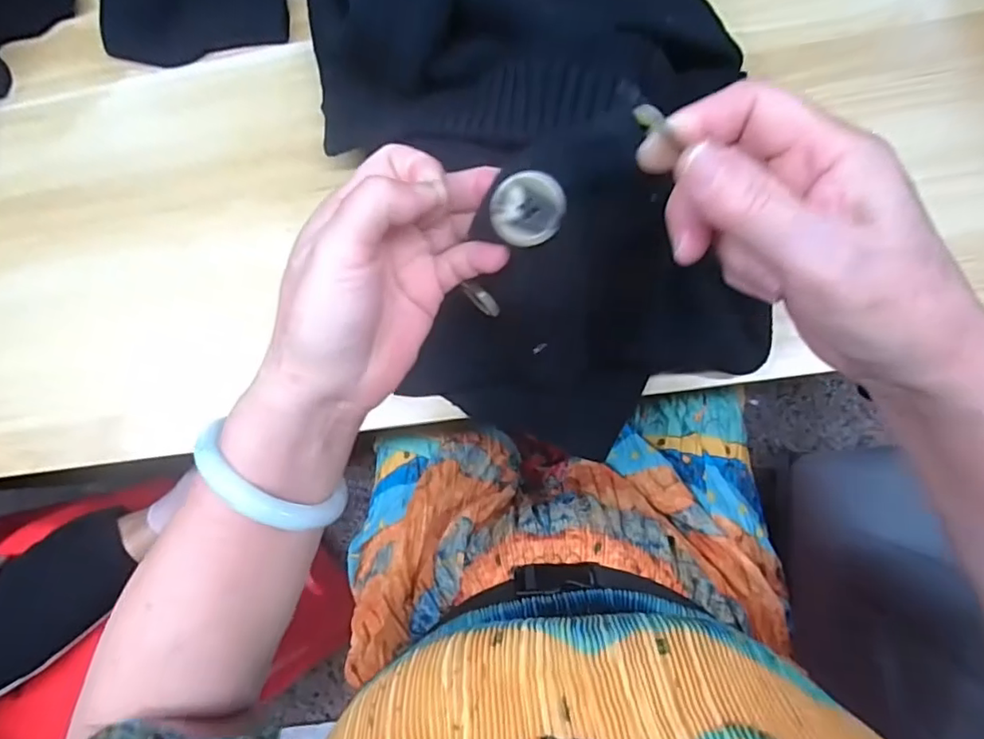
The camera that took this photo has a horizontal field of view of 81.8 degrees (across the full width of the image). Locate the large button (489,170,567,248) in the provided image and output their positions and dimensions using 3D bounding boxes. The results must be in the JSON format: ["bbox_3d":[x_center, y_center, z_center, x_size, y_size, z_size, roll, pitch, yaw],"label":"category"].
[{"bbox_3d":[0.013,-0.060,0.214,0.027,0.004,0.027,9,106,5],"label":"large button"}]

